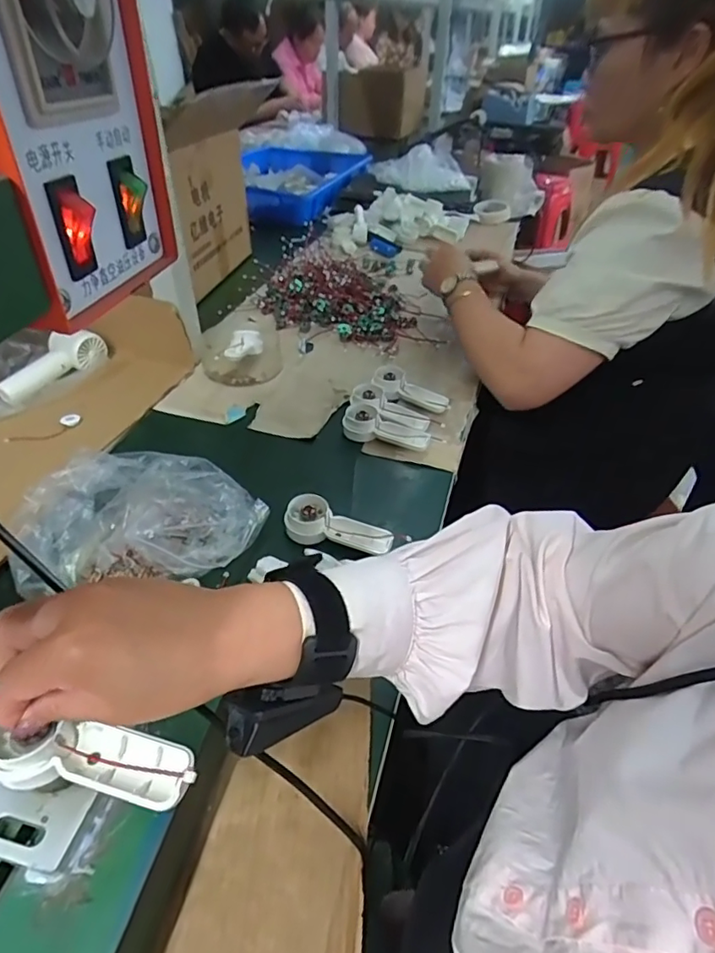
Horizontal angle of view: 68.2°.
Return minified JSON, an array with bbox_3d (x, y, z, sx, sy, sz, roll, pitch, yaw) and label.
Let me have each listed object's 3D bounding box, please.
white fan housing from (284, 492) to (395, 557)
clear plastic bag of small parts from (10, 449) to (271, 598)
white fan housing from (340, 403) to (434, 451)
[{"bbox_3d":[-0.021,0.053,0.531,0.109,0.017,0.047,23,59,9],"label":"white fan housing"},{"bbox_3d":[-0.205,0.041,0.511,0.226,0.066,0.161,-5,41,-7],"label":"clear plastic bag of small parts"},{"bbox_3d":[0.036,-0.059,0.652,0.107,0.028,0.040,12,42,13],"label":"white fan housing"}]

